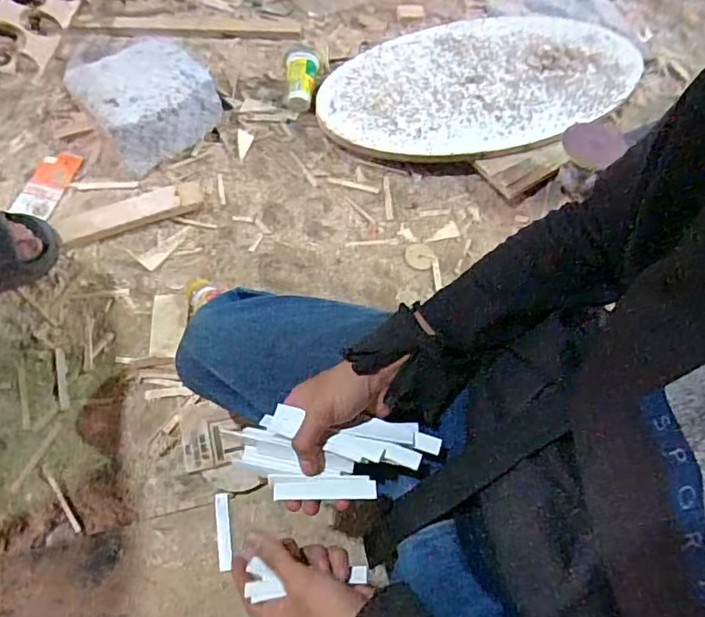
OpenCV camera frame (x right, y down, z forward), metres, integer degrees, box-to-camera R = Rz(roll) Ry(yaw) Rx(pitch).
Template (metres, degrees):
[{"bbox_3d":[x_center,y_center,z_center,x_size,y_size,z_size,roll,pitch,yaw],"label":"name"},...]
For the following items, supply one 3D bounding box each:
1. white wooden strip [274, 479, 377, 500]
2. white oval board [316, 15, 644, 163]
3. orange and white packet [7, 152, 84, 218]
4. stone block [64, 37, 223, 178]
[{"bbox_3d":[-0.022,0.148,0.435,0.082,0.006,0.014,-1,64,0],"label":"white wooden strip"},{"bbox_3d":[0.245,-0.413,0.978,0.619,0.029,0.315,-16,66,-10],"label":"white oval board"},{"bbox_3d":[-0.476,-0.197,0.836,0.060,0.009,0.128,13,64,3],"label":"orange and white packet"},{"bbox_3d":[-0.331,-0.340,0.879,0.195,0.111,0.193,-37,72,-18],"label":"stone block"}]

